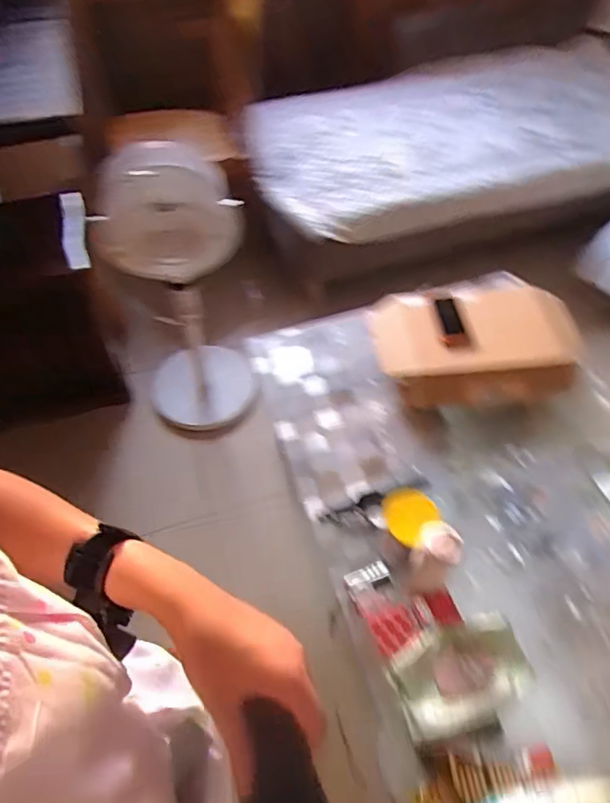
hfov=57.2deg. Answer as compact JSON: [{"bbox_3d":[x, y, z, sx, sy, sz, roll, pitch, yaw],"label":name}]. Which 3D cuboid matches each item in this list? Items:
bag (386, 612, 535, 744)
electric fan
[{"bbox_3d":[0.243,0.422,0.869,0.203,0.032,0.133,-17,57,-11],"label":"bag"},{"bbox_3d":[-0.325,-0.272,1.483,0.304,0.828,0.373,-12,56,-8],"label":"electric fan"}]

